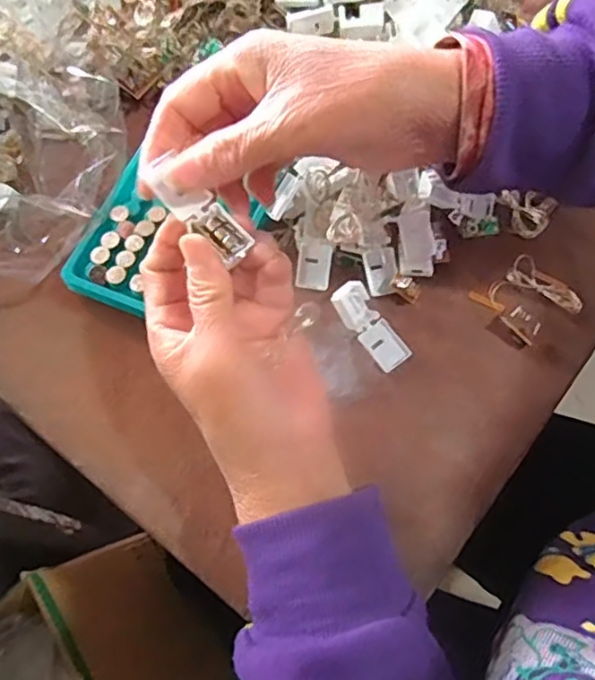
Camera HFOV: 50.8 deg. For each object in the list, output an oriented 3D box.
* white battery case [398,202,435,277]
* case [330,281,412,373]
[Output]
[{"bbox_3d":[0.072,-0.060,0.374,0.019,0.005,0.045,-1,83,-2],"label":"white battery case"},{"bbox_3d":[0.042,-0.008,0.364,0.021,0.011,0.055,-37,89,-14],"label":"case"}]

